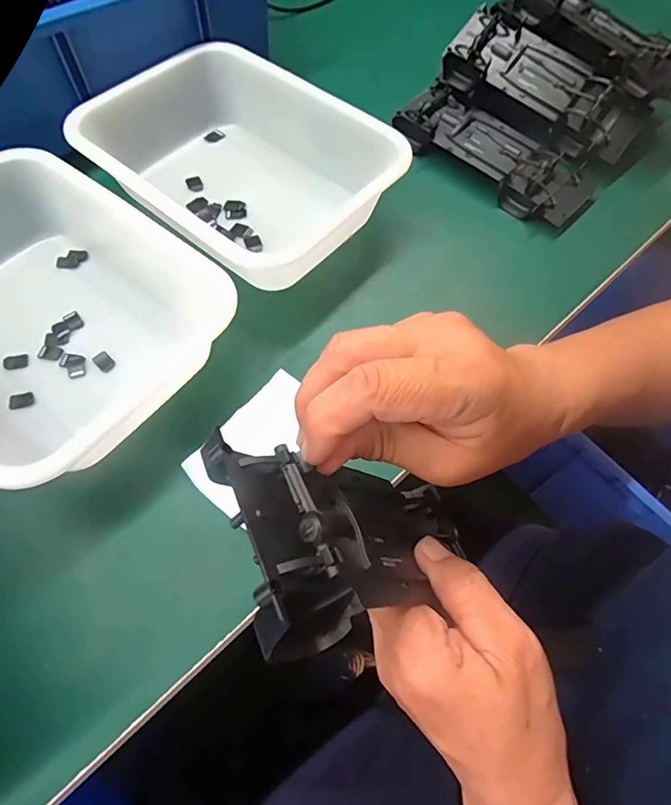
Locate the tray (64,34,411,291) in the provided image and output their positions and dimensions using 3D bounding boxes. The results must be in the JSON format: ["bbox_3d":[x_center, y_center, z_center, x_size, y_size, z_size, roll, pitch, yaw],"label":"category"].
[{"bbox_3d":[-0.085,-0.203,0.409,0.247,0.061,0.188,41,68,17],"label":"tray"}]

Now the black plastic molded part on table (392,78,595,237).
[{"bbox_3d":[0.151,-0.236,0.453,0.195,0.026,0.077,41,68,17],"label":"black plastic molded part on table"}]

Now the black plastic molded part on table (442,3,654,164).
[{"bbox_3d":[0.199,-0.303,0.459,0.194,0.045,0.076,33,66,13],"label":"black plastic molded part on table"}]

